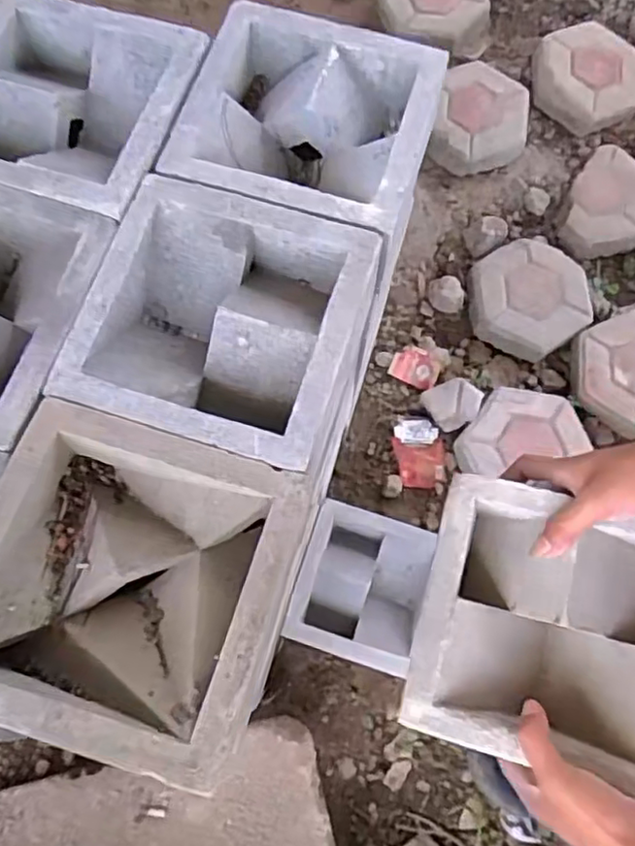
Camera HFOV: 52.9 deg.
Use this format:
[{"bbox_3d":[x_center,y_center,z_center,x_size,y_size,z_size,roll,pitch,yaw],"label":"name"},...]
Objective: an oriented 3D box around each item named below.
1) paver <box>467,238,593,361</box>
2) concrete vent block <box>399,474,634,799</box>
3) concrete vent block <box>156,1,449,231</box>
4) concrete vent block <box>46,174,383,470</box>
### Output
[{"bbox_3d":[0.377,-0.225,1.110,0.212,0.053,0.188,-33,77,-11],"label":"paver"},{"bbox_3d":[0.186,0.160,0.499,0.203,0.080,0.199,12,76,17],"label":"concrete vent block"},{"bbox_3d":[-0.007,-0.257,0.558,0.199,0.062,0.188,16,73,3],"label":"concrete vent block"},{"bbox_3d":[-0.072,-0.076,0.502,0.198,0.064,0.200,17,73,3],"label":"concrete vent block"}]

